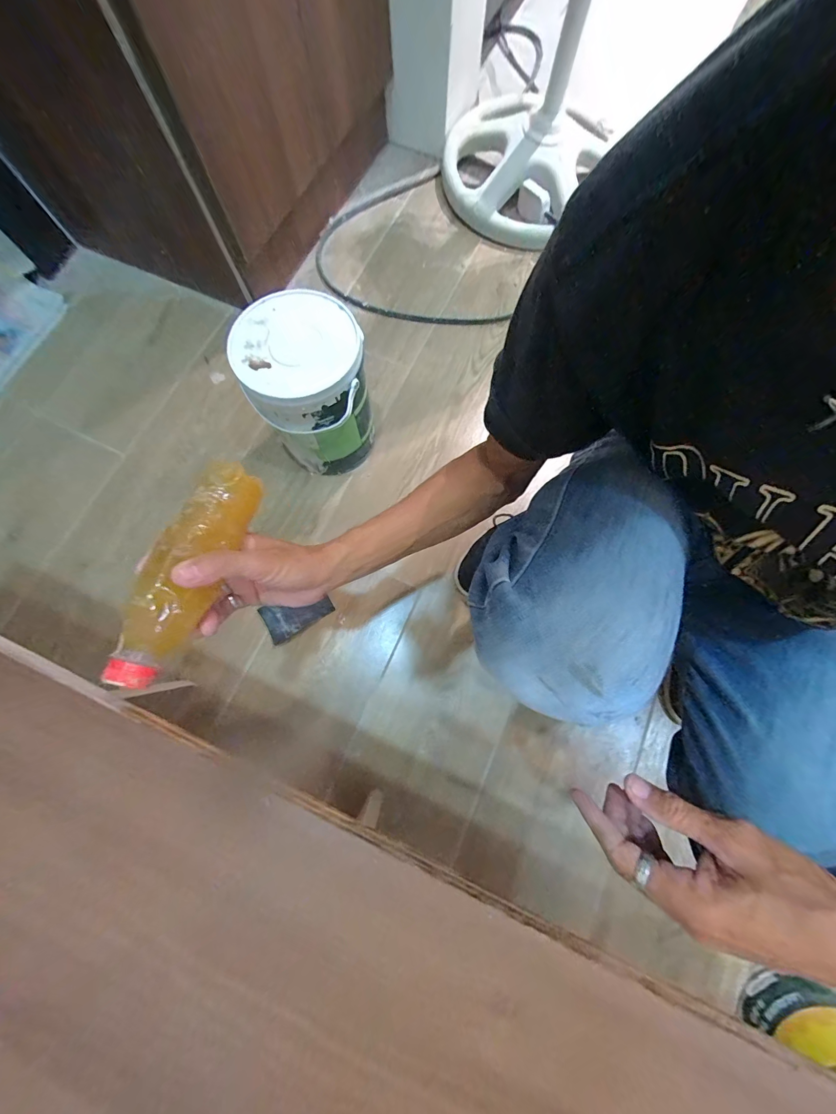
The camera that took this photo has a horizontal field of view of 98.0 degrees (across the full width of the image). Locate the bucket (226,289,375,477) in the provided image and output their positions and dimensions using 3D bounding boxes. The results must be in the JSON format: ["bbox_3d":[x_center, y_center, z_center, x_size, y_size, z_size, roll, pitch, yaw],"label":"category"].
[{"bbox_3d":[-0.162,-0.251,0.585,0.166,0.232,0.166,0,75,-1],"label":"bucket"}]

